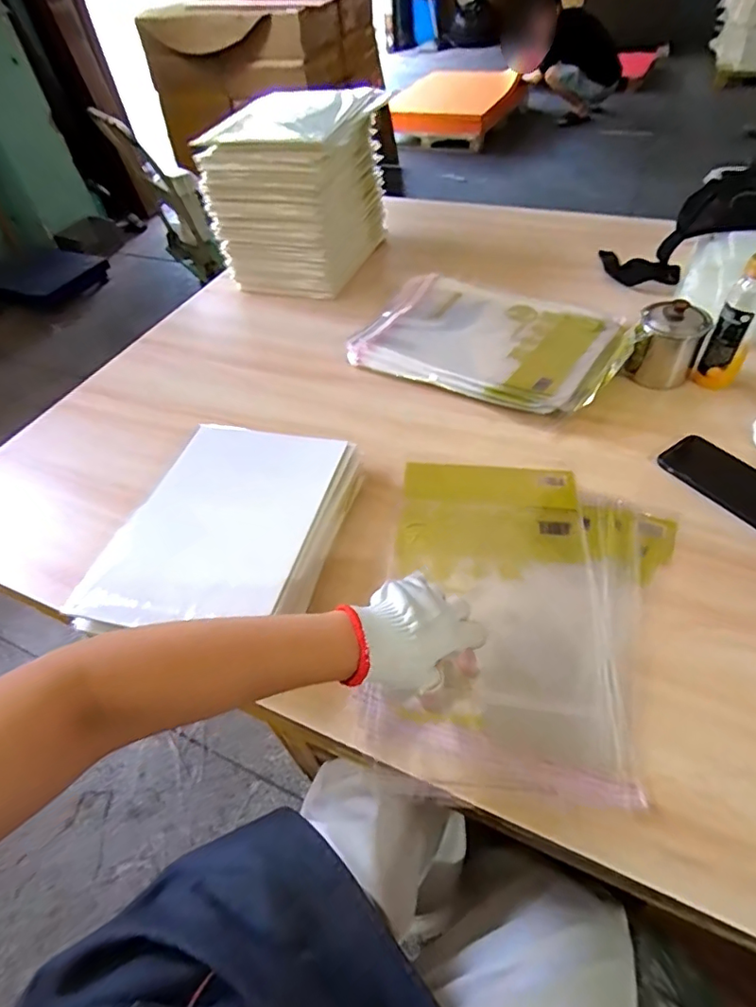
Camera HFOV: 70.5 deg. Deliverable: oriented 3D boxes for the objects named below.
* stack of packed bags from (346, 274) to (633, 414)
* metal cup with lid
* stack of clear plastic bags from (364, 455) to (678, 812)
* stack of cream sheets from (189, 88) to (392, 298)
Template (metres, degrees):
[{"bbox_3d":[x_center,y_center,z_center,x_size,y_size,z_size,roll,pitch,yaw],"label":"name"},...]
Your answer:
[{"bbox_3d":[0.181,-0.262,0.846,0.399,0.046,0.264,20,54,22],"label":"stack of packed bags"},{"bbox_3d":[0.414,-0.231,0.763,0.085,0.107,0.086,-3,49,3],"label":"metal cup with lid"},{"bbox_3d":[0.151,0.106,0.563,0.284,0.017,0.376,6,52,11],"label":"stack of clear plastic bags"},{"bbox_3d":[-0.144,-0.585,1.030,0.254,0.271,0.277,11,51,15],"label":"stack of cream sheets"}]

